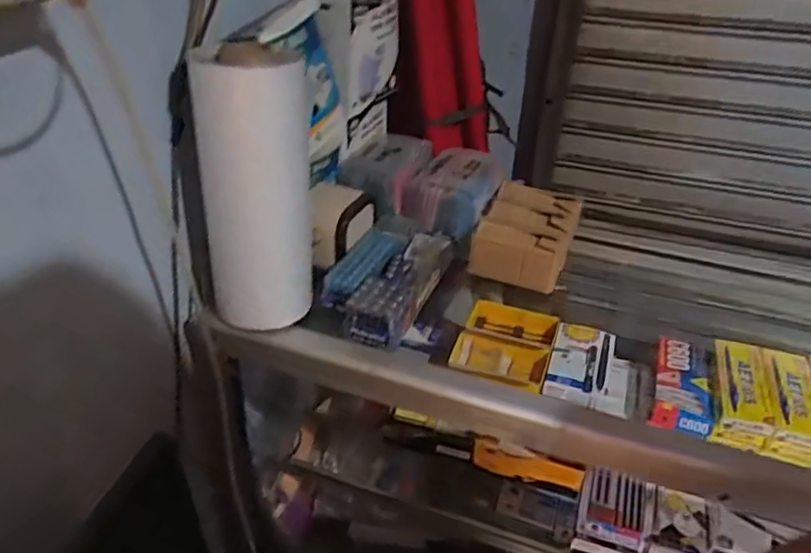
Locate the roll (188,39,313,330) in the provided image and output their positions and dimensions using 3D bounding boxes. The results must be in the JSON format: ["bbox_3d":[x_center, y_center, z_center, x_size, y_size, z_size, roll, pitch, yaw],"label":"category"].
[{"bbox_3d":[-0.141,-0.077,0.607,0.097,0.271,0.073,9,35,10],"label":"roll"}]

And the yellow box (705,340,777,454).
[{"bbox_3d":[0.425,0.149,0.798,0.061,0.057,0.146,14,37,17],"label":"yellow box"}]

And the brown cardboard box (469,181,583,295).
[{"bbox_3d":[0.148,-0.053,0.754,0.108,0.064,0.149,14,37,17],"label":"brown cardboard box"}]

